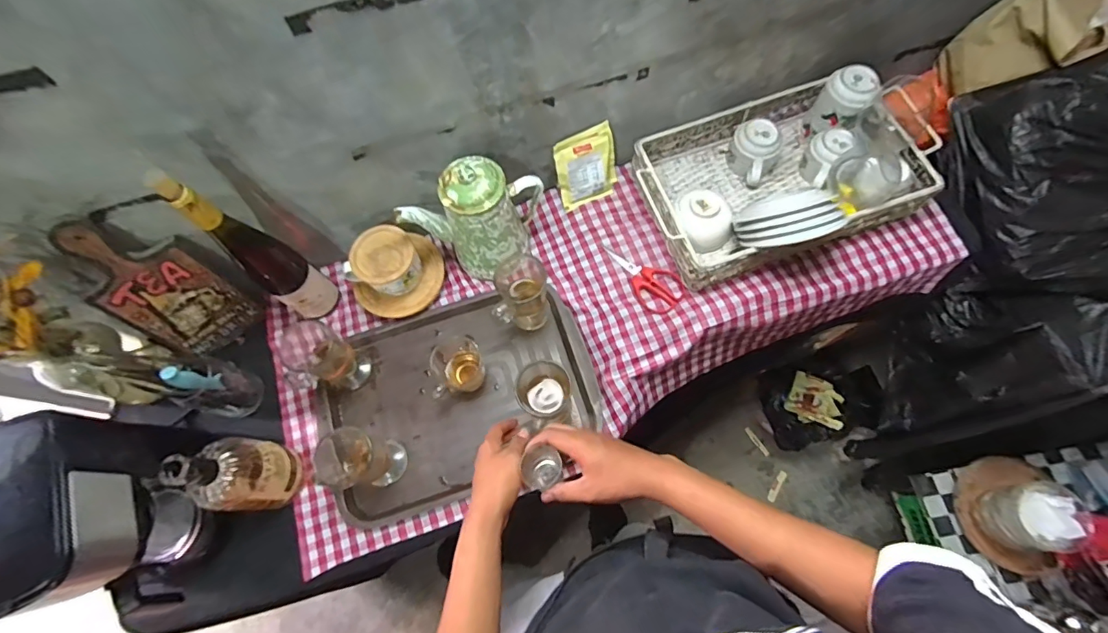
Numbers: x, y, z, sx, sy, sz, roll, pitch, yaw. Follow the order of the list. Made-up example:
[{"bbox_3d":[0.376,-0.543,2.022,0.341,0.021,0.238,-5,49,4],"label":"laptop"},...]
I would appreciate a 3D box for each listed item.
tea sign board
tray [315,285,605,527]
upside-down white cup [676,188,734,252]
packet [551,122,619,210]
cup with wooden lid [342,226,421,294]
[{"bbox_3d":[-0.575,-0.039,0.703,0.133,0.271,0.014,-39,56,-14],"label":"tea sign board"},{"bbox_3d":[-0.151,0.129,0.770,0.428,0.029,0.310,-19,70,-4],"label":"tray"},{"bbox_3d":[0.243,-0.154,0.783,0.086,0.055,0.093,-24,71,-6],"label":"upside-down white cup"},{"bbox_3d":[0.055,-0.250,0.807,0.101,0.122,0.017,-23,44,-1],"label":"packet"},{"bbox_3d":[-0.271,-0.087,0.771,0.103,0.070,0.095,-1,70,2],"label":"cup with wooden lid"}]

